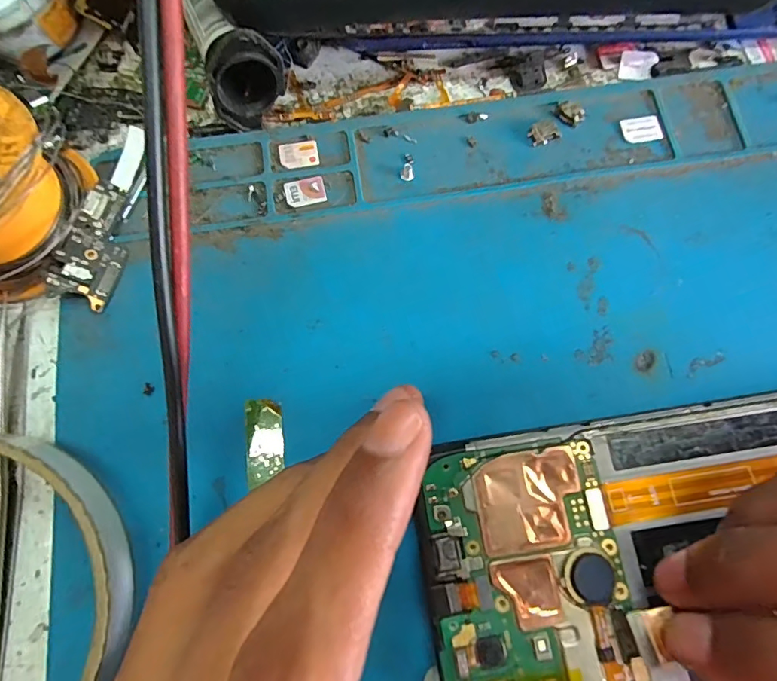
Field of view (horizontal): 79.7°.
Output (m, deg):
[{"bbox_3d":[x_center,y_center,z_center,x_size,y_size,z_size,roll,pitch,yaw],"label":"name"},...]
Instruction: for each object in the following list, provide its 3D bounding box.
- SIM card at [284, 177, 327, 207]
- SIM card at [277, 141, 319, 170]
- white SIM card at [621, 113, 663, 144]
[{"bbox_3d":[-0.026,-0.047,0.147,0.013,0.004,0.009,-11,78,-4],"label":"SIM card"},{"bbox_3d":[-0.029,-0.060,0.151,0.012,0.004,0.009,-10,79,-6],"label":"SIM card"},{"bbox_3d":[0.083,-0.069,0.152,0.012,0.004,0.009,-10,83,3],"label":"white SIM card"}]

